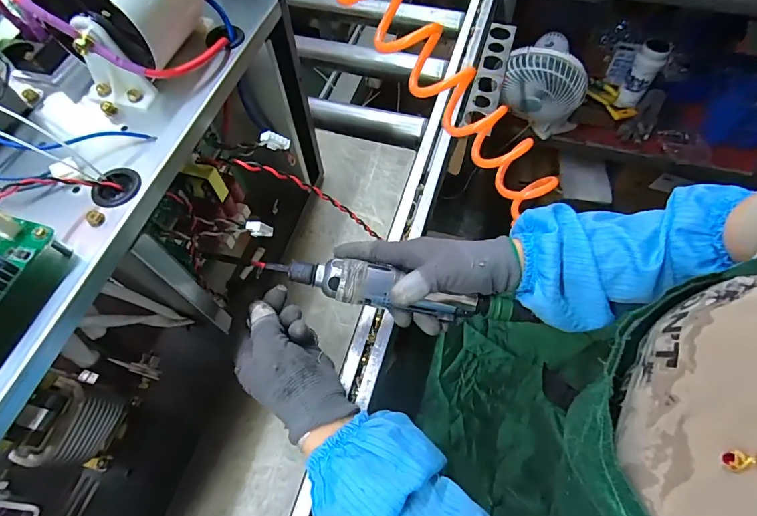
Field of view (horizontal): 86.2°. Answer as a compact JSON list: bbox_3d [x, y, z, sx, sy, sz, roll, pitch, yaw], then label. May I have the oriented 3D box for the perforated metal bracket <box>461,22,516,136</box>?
[{"bbox_3d":[0.201,-0.331,0.722,0.052,0.019,0.289,17,67,4],"label":"perforated metal bracket"}]

